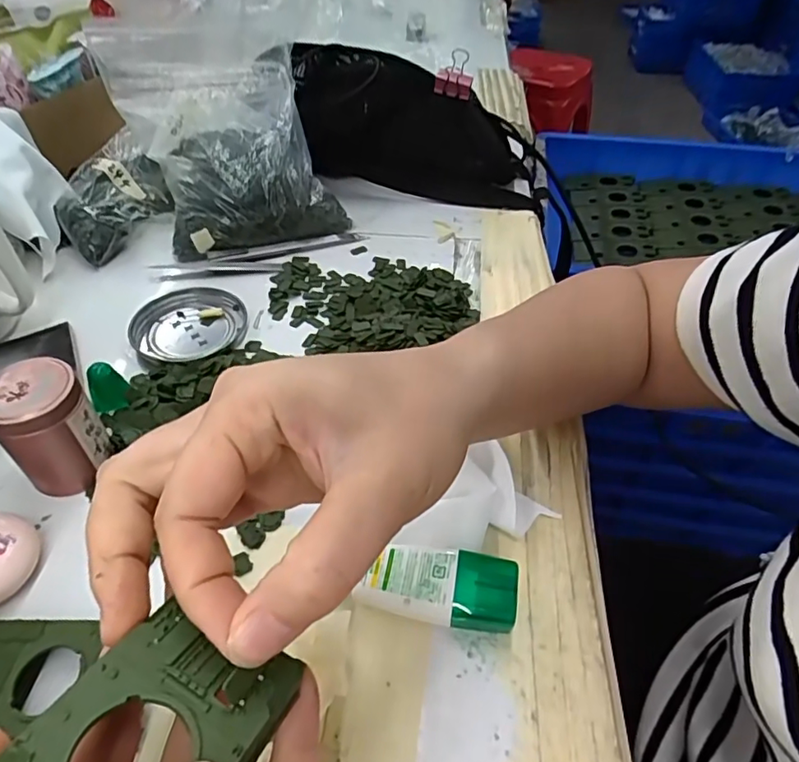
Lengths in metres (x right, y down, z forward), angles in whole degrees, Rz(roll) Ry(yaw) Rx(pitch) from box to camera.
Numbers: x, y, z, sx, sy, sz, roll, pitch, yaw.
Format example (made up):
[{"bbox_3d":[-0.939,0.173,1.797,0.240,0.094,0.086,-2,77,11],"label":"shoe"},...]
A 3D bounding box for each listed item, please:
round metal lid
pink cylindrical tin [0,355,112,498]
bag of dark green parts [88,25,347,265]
[{"bbox_3d":[-0.151,-0.041,0.407,0.077,0.011,0.077,1,47,-1],"label":"round metal lid"},{"bbox_3d":[-0.186,0.025,0.299,0.043,0.062,0.044,1,47,-1],"label":"pink cylindrical tin"},{"bbox_3d":[-0.145,-0.204,0.470,0.144,0.133,0.159,-22,51,-21],"label":"bag of dark green parts"}]

